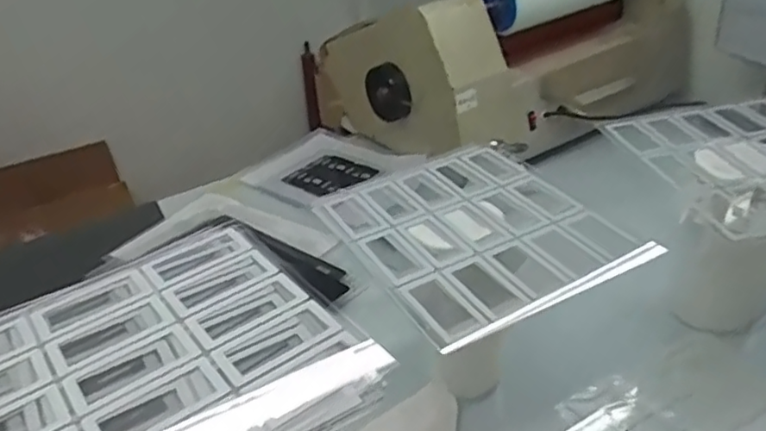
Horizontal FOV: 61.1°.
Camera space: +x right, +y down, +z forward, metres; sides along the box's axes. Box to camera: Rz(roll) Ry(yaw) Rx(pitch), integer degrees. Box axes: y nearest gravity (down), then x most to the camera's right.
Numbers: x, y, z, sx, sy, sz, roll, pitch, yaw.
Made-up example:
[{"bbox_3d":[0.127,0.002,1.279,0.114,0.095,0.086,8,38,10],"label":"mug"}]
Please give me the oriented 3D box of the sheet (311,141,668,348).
[{"bbox_3d":[0.081,0.010,0.619,0.215,0.025,0.249,-21,36,-23],"label":"sheet"}]

